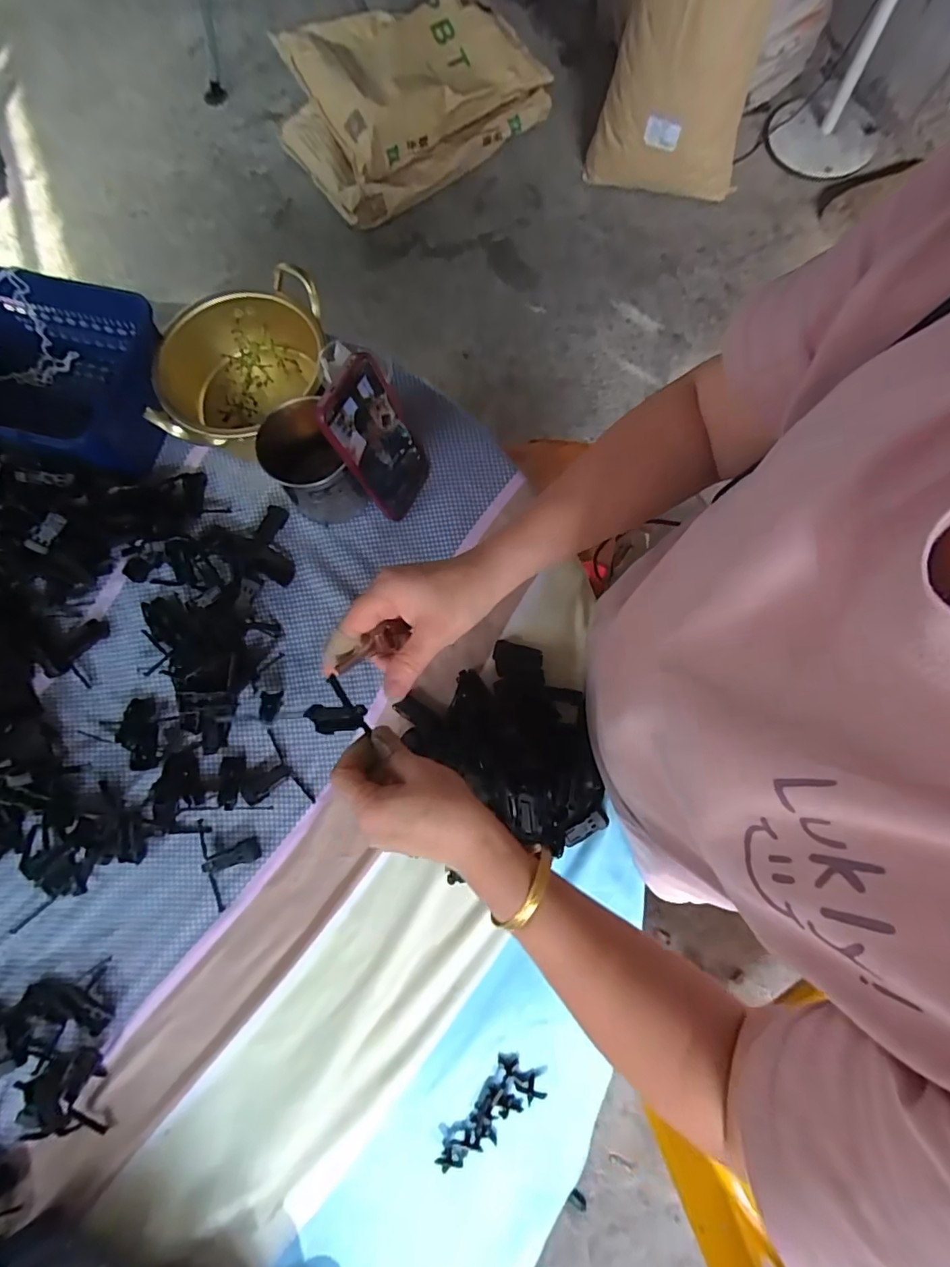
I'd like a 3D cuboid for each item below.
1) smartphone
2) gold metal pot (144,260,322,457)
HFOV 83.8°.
[{"bbox_3d":[-0.088,-0.177,0.496,0.009,0.156,0.078,26,79,25],"label":"smartphone"},{"bbox_3d":[-0.234,-0.271,0.553,0.159,0.086,0.170,0,77,1],"label":"gold metal pot"}]

